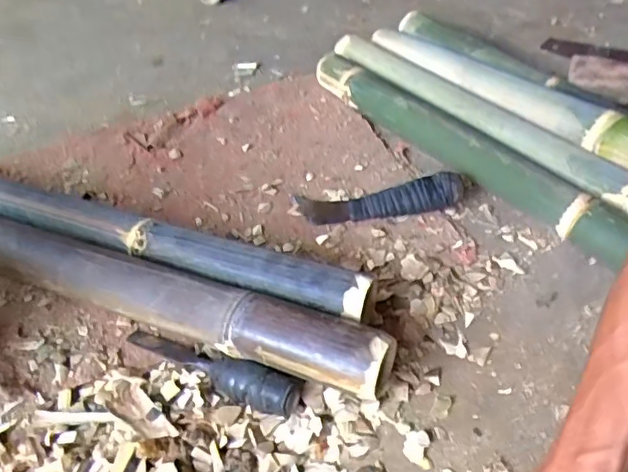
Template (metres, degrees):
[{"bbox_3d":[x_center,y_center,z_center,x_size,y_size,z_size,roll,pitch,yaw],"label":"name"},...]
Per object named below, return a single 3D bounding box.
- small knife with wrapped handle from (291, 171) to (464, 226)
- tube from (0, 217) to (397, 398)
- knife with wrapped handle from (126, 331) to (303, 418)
[{"bbox_3d":[0.078,-0.040,0.709,0.211,0.041,0.053,-9,43,15],"label":"small knife with wrapped handle"},{"bbox_3d":[-0.233,0.043,0.620,0.657,0.067,0.070,15,48,19],"label":"tube"},{"bbox_3d":[-0.106,0.122,0.550,0.199,0.032,0.038,17,48,21],"label":"knife with wrapped handle"}]

